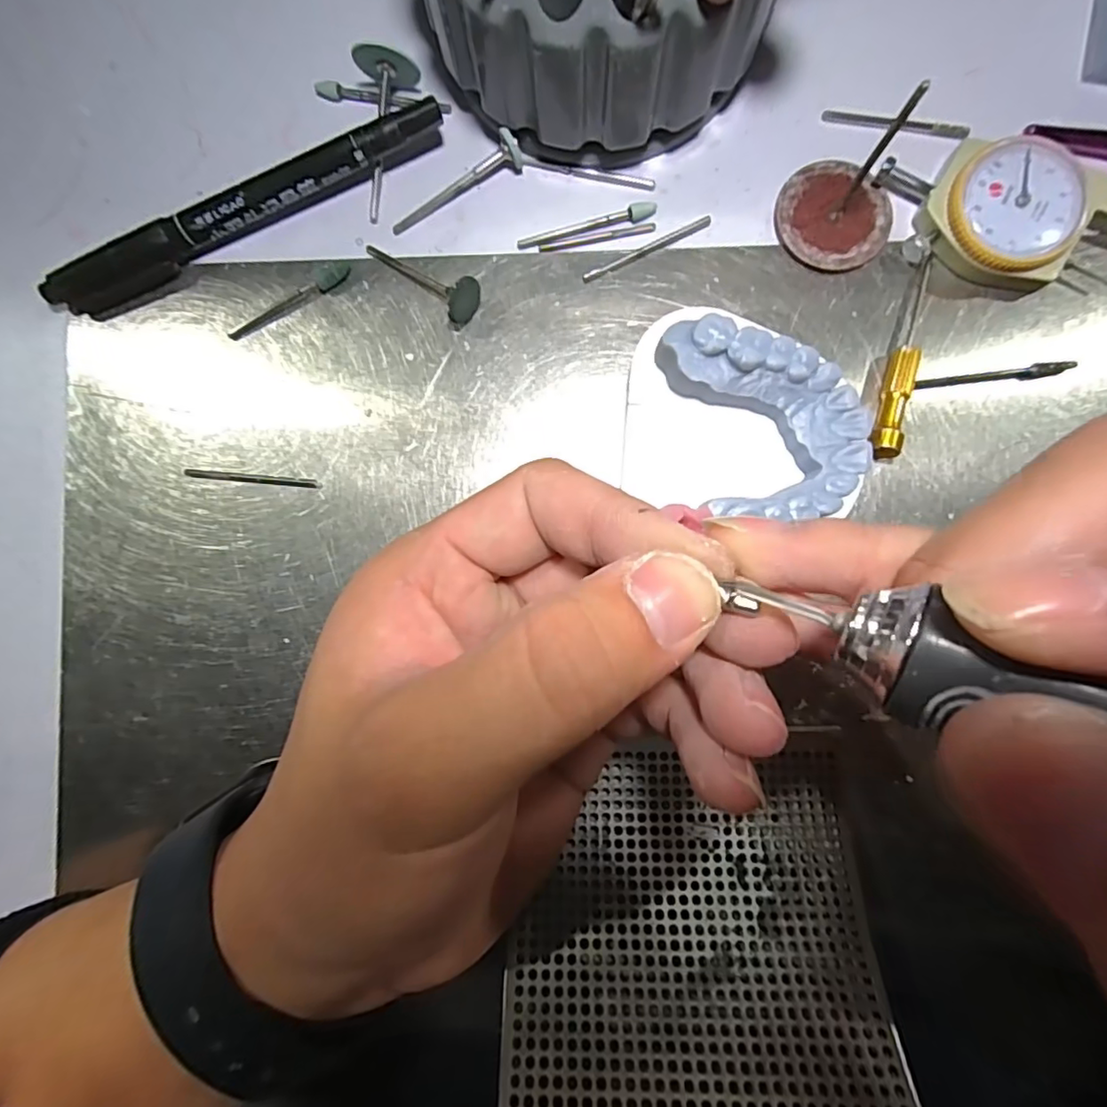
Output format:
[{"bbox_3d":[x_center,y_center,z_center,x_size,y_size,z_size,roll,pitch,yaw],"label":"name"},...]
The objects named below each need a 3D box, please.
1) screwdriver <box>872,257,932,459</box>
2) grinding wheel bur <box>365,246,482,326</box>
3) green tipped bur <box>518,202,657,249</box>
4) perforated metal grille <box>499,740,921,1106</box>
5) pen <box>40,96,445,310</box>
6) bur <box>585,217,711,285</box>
[{"bbox_3d":[0.105,-0.059,0.167,0.007,0.009,0.063,15,89,3],"label":"screwdriver"},{"bbox_3d":[-0.042,-0.087,0.178,0.042,0.011,0.013,33,91,15],"label":"grinding wheel bur"},{"bbox_3d":[0.011,-0.104,0.179,0.044,0.004,0.004,-14,88,3],"label":"green tipped bur"},{"bbox_3d":[0.037,0.105,0.148,0.095,0.009,0.102,0,55,3],"label":"perforated metal grille"},{"bbox_3d":[-0.097,-0.106,0.178,0.135,0.016,0.011,-22,87,2],"label":"pen"},{"bbox_3d":[0.029,-0.096,0.178,0.043,0.004,0.004,-25,87,2],"label":"bur"}]

